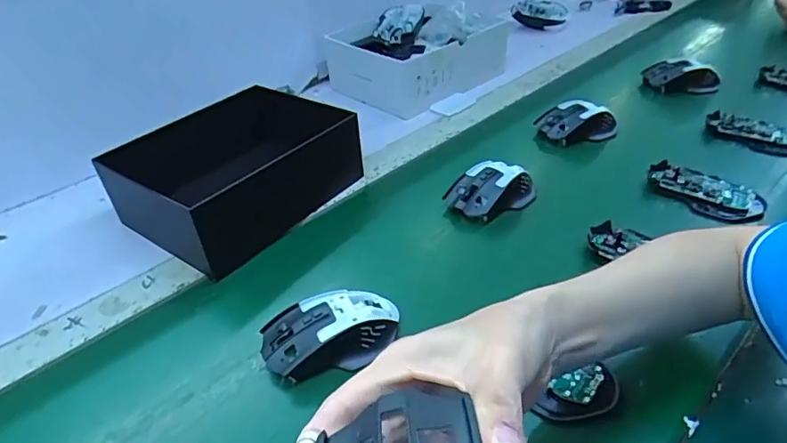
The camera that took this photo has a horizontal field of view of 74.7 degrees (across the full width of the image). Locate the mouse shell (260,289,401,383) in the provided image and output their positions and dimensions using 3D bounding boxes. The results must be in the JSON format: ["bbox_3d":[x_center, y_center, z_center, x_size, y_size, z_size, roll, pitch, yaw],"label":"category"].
[{"bbox_3d":[-0.051,0.088,0.428,0.116,0.039,0.068,-14,38,-13],"label":"mouse shell"}]

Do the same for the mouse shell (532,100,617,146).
[{"bbox_3d":[0.244,-0.130,0.678,0.106,0.042,0.057,-10,37,-8],"label":"mouse shell"}]

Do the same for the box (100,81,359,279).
[{"bbox_3d":[-0.179,-0.059,0.597,0.186,0.095,0.221,22,44,31],"label":"box"}]

